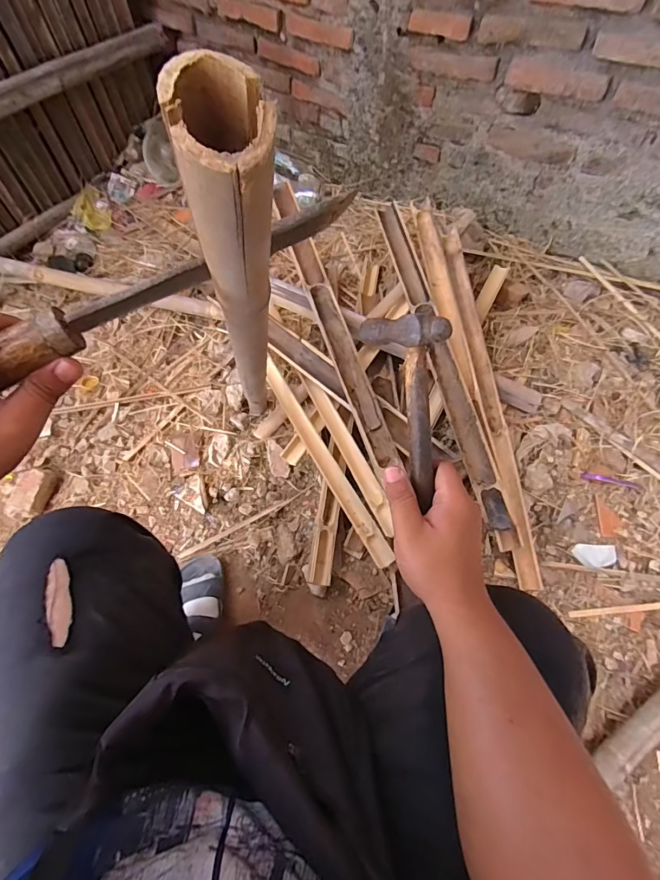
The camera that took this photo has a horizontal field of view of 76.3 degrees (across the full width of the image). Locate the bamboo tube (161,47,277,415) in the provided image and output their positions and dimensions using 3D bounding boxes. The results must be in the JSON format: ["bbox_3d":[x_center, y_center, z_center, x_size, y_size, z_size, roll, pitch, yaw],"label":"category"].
[{"bbox_3d":[-0.083,-0.103,0.458,0.043,0.605,0.042,-14,86,-8],"label":"bamboo tube"}]

